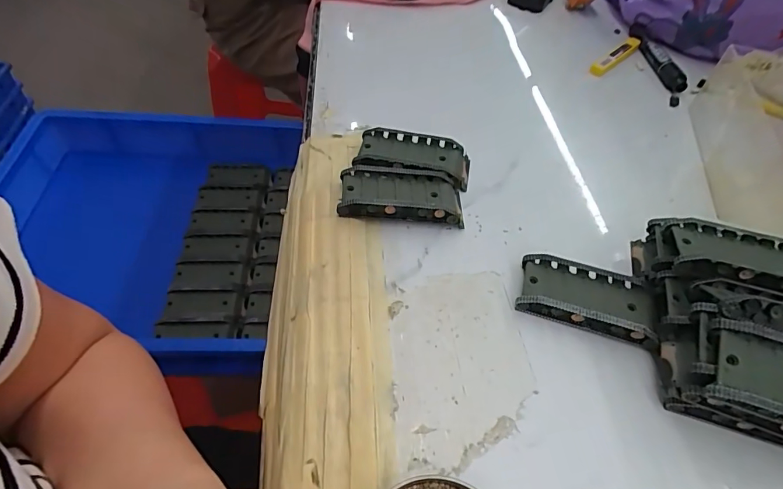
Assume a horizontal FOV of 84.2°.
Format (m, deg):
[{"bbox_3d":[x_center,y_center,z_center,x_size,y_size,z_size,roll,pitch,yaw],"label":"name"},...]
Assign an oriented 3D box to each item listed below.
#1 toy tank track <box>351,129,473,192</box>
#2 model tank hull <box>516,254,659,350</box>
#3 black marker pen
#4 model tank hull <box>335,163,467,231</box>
[{"bbox_3d":[0.020,-0.074,0.376,0.096,0.019,0.052,7,51,0],"label":"toy tank track"},{"bbox_3d":[0.135,0.036,0.299,0.088,0.021,0.045,17,52,8],"label":"model tank hull"},{"bbox_3d":[0.319,-0.229,0.525,0.016,0.017,0.136,0,52,-5],"label":"black marker pen"},{"bbox_3d":[0.008,-0.039,0.344,0.095,0.024,0.046,3,51,-3],"label":"model tank hull"}]

